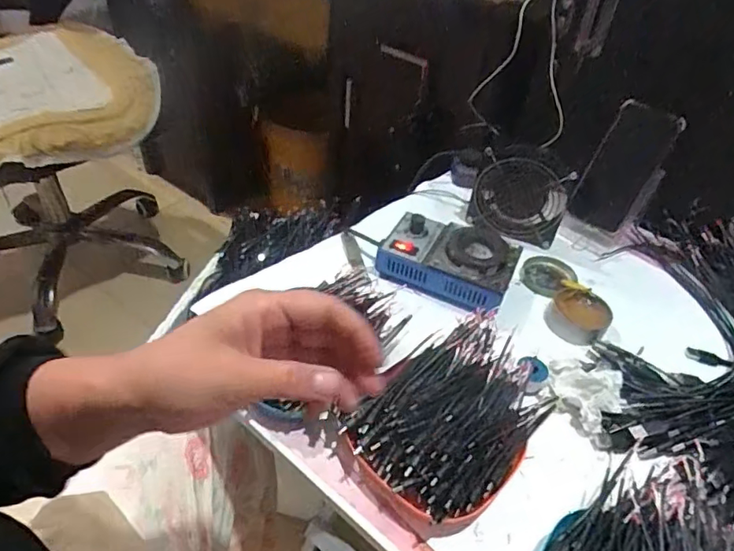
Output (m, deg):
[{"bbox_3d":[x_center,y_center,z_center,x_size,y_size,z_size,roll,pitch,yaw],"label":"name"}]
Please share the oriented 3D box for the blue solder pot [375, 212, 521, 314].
[{"bbox_3d":[0.094,-0.018,0.629,0.151,0.060,0.096,22,45,17],"label":"blue solder pot"}]

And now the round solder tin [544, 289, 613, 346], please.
[{"bbox_3d":[0.239,0.045,0.603,0.065,0.021,0.073,30,48,25],"label":"round solder tin"}]

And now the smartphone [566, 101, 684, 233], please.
[{"bbox_3d":[0.343,-0.145,0.714,0.078,0.168,0.015,32,7,26],"label":"smartphone"}]

